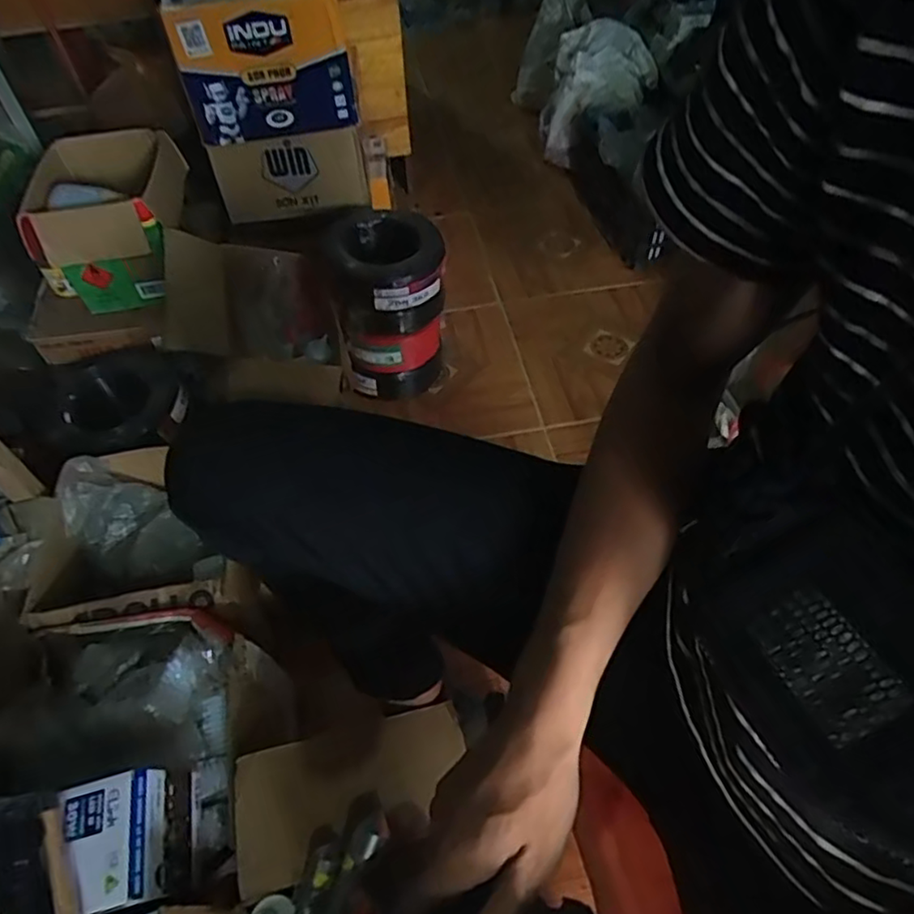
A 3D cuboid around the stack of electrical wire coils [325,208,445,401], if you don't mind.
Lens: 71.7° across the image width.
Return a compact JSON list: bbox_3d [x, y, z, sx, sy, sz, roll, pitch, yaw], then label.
[{"bbox_3d":[-0.137,-0.294,1.231,0.194,0.319,0.200,-14,53,-8],"label":"stack of electrical wire coils"}]

